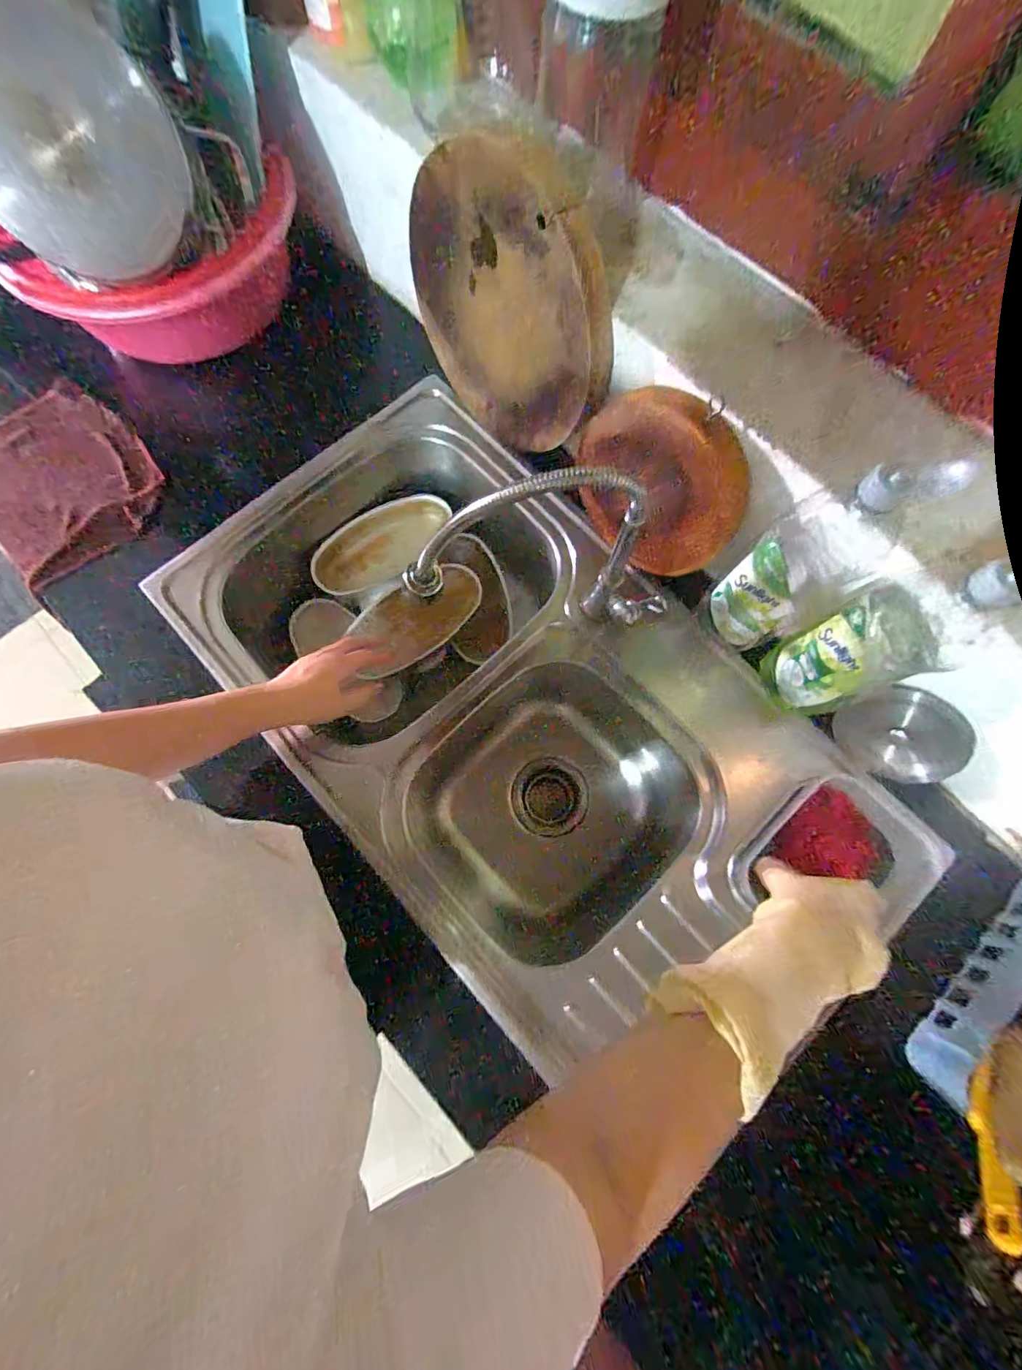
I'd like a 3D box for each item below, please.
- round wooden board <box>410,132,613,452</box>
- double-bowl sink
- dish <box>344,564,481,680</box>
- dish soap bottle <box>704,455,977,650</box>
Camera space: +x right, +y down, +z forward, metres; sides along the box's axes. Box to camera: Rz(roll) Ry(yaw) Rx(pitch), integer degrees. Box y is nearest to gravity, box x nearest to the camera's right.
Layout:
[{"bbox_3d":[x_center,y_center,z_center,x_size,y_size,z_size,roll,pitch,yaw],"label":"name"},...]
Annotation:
[{"bbox_3d":[-0.008,-0.390,0.520,0.229,0.262,0.035,18,63,39],"label":"round wooden board"},{"bbox_3d":[-0.005,0.039,0.659,0.475,0.218,0.832,-42,80,-10],"label":"double-bowl sink"},{"bbox_3d":[-0.129,-0.097,0.678,0.190,0.012,0.103,-32,79,-8],"label":"dish"},{"bbox_3d":[0.270,-0.107,0.452,0.066,0.228,0.085,-38,80,-9],"label":"dish soap bottle"}]

